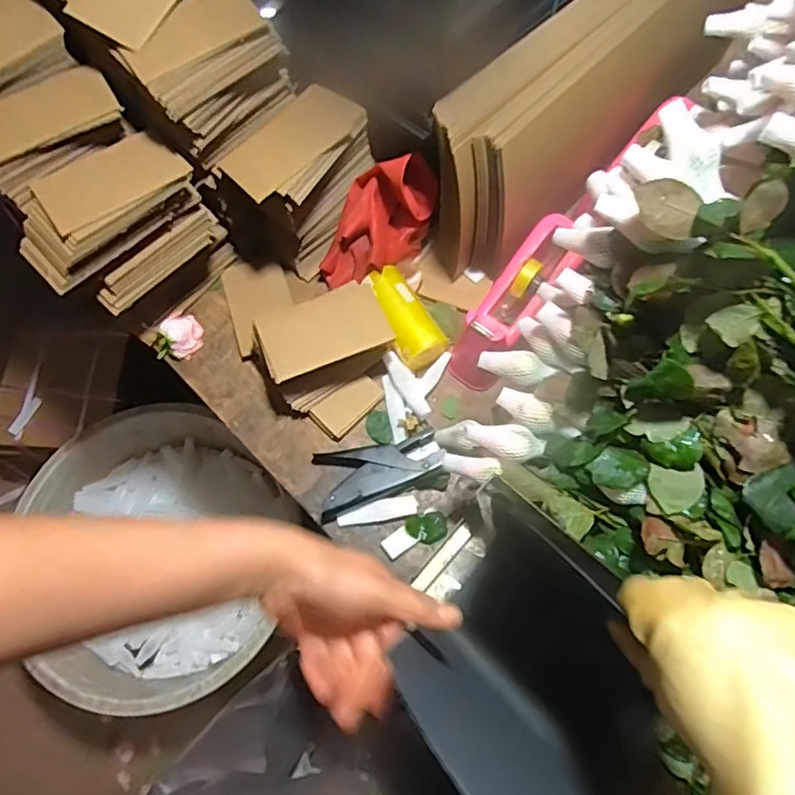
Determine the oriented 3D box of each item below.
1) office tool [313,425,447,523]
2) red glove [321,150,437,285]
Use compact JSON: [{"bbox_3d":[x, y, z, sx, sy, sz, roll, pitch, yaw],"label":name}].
[{"bbox_3d":[-0.020,0.083,0.642,0.142,0.023,0.072,-13,69,-5],"label":"office tool"},{"bbox_3d":[-0.024,-0.202,0.693,0.107,0.065,0.190,23,108,3],"label":"red glove"}]

